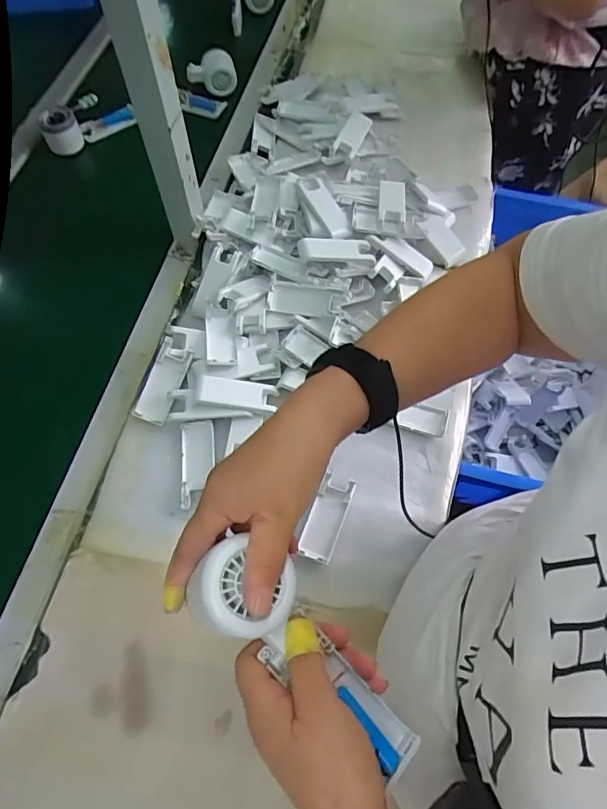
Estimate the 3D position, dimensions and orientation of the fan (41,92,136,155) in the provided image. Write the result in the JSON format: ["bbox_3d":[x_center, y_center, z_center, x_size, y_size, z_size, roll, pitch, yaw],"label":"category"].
[{"bbox_3d":[-0.346,-0.457,0.800,0.142,0.060,0.074,-24,67,-12],"label":"fan"}]

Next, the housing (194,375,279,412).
[{"bbox_3d":[-0.082,-0.014,0.615,0.097,0.010,0.037,8,63,-12],"label":"housing"}]

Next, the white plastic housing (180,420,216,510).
[{"bbox_3d":[-0.126,0.069,0.592,0.039,0.016,0.101,-3,64,-2],"label":"white plastic housing"}]

